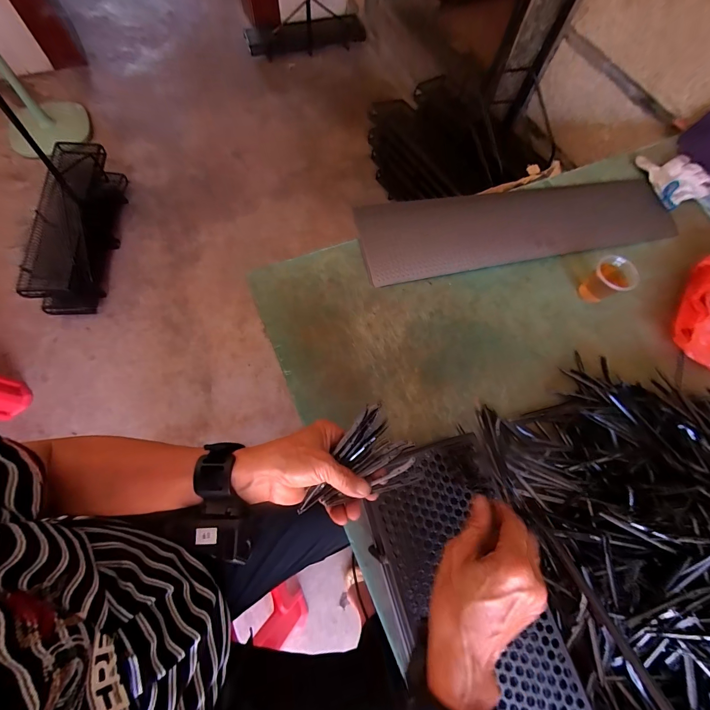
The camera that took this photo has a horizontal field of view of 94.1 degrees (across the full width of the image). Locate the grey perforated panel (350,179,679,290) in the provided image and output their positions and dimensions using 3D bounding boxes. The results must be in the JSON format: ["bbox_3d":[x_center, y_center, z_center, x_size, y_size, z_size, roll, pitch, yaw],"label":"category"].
[{"bbox_3d":[0.317,-0.252,0.616,0.626,0.023,0.163,-11,71,-7],"label":"grey perforated panel"}]

